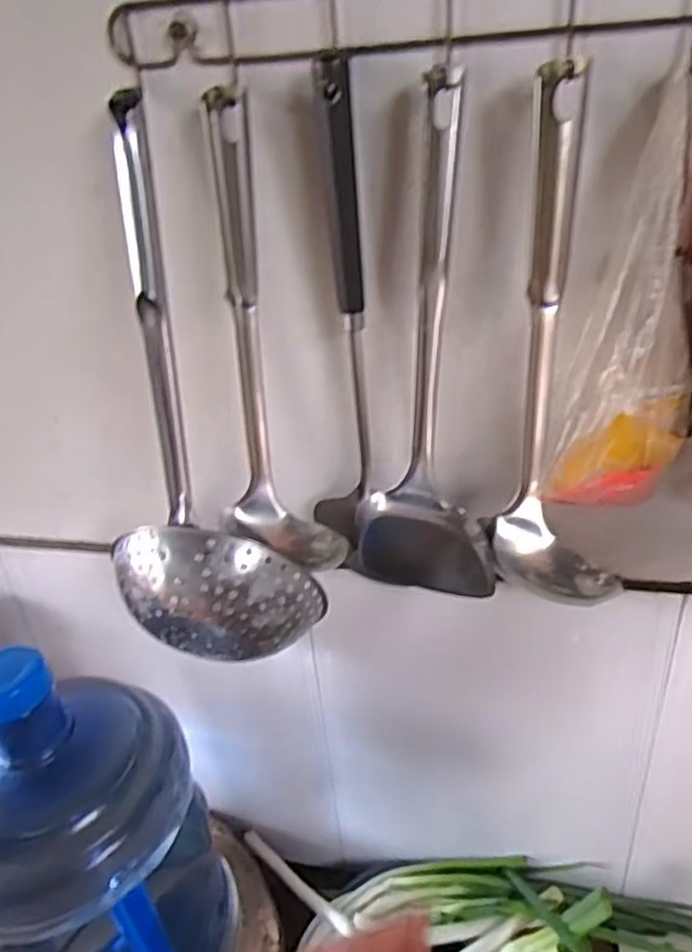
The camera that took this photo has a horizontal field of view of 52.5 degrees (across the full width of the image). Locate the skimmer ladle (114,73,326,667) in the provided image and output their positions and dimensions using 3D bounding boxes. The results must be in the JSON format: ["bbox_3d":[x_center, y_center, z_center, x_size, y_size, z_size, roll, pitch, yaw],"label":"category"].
[{"bbox_3d":[-0.110,-0.031,0.476,0.133,0.380,0.085,-19,33,-19],"label":"skimmer ladle"}]

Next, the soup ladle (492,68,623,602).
[{"bbox_3d":[0.133,-0.060,0.433,0.075,0.331,0.059,-1,31,10],"label":"soup ladle"}]

